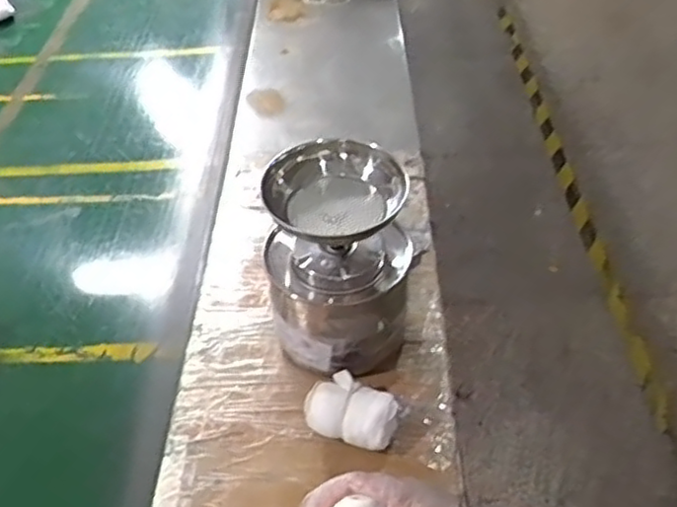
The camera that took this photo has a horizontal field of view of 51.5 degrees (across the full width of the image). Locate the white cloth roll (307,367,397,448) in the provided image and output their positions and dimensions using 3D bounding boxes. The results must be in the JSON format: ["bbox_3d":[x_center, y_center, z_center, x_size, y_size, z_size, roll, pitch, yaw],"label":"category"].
[{"bbox_3d":[0.012,0.144,0.629,0.082,0.038,0.053,20,49,28],"label":"white cloth roll"}]

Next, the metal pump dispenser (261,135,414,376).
[{"bbox_3d":[-0.001,0.011,0.658,0.124,0.217,0.123,-5,42,4],"label":"metal pump dispenser"}]

